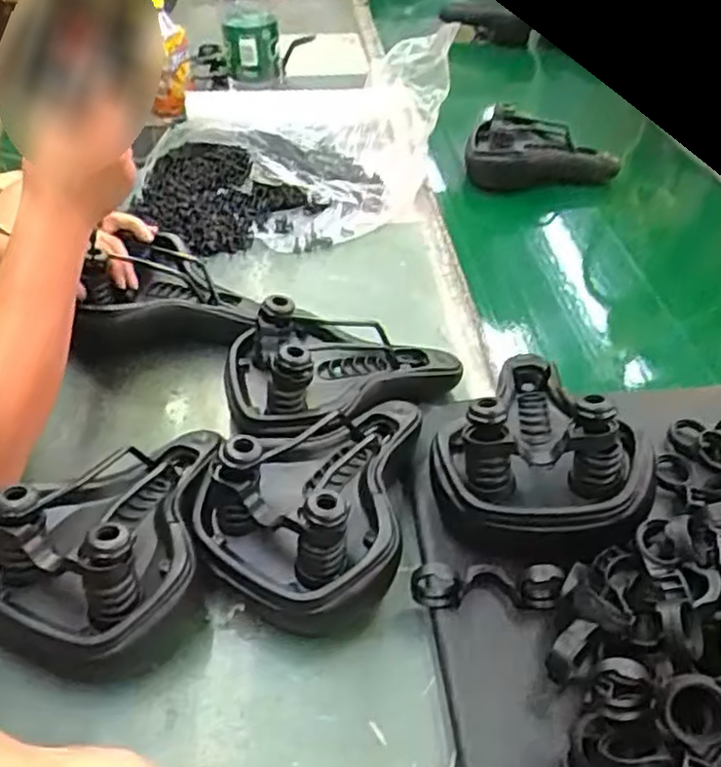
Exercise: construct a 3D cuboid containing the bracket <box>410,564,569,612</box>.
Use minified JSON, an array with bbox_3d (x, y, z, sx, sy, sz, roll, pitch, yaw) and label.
[{"bbox_3d":[0.103,0.164,0.615,0.119,0.050,0.033,3,42,2],"label":"bracket"}]

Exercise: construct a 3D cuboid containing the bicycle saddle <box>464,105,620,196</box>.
[{"bbox_3d":[0.296,-0.380,1.228,0.241,0.114,0.099,8,42,12],"label":"bicycle saddle"}]

